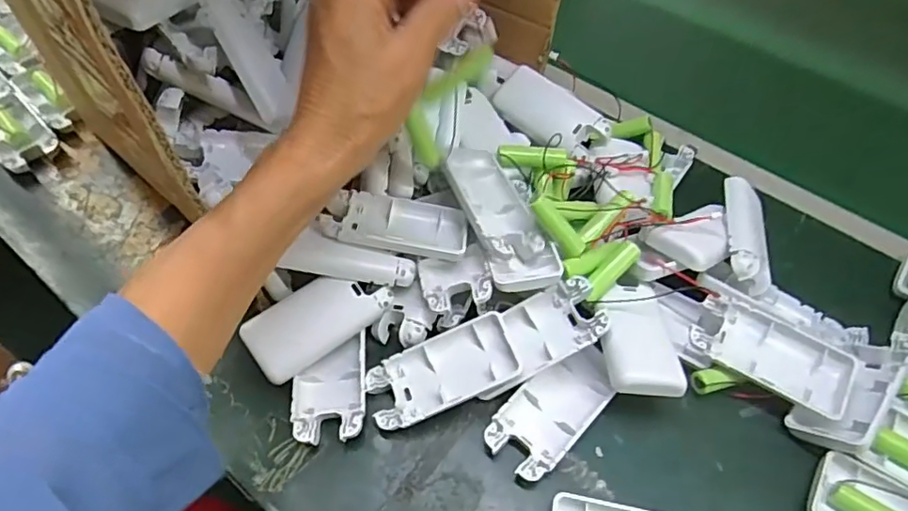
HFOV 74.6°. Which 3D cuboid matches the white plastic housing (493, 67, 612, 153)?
[{"bbox_3d":[0.076,-0.111,0.469,0.089,0.031,0.038,38,62,22],"label":"white plastic housing"}]

